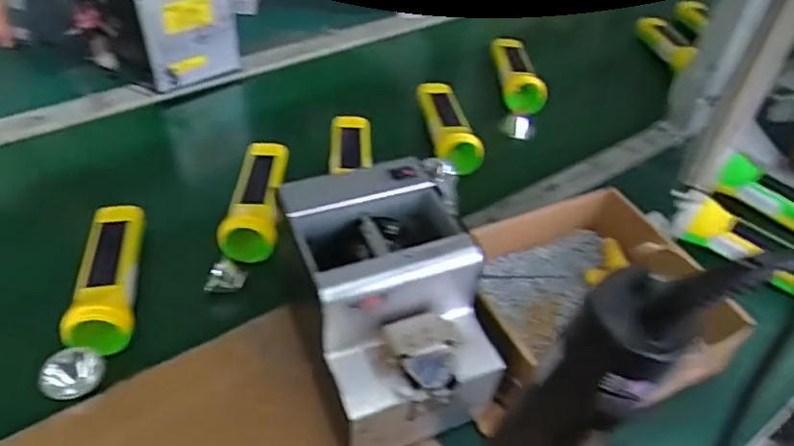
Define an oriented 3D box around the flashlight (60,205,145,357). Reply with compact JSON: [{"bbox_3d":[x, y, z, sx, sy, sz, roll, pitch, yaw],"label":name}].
[{"bbox_3d":[-0.268,0.044,0.564,0.051,0.048,0.168,-5,45,-10],"label":"flashlight"}]

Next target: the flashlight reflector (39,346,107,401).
[{"bbox_3d":[-0.266,0.123,0.495,0.043,0.043,0.012,-51,27,3],"label":"flashlight reflector"}]

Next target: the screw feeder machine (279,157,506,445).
[{"bbox_3d":[-0.003,0.069,0.484,0.141,0.151,0.180,-11,47,-16],"label":"screw feeder machine"}]

